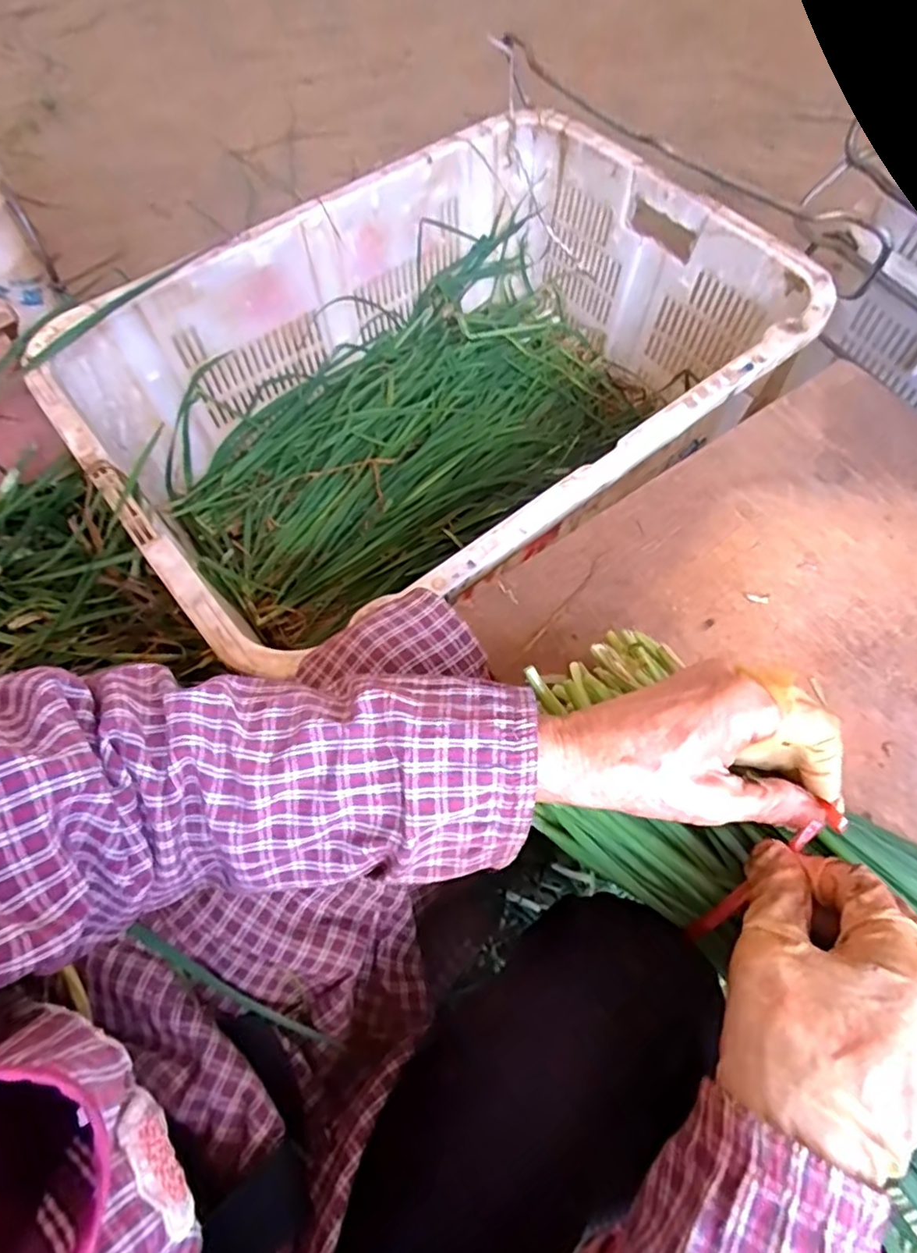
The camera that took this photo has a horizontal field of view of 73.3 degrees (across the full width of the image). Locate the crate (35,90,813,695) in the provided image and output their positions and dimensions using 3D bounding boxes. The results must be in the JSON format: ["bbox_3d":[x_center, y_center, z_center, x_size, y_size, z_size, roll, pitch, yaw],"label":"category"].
[{"bbox_3d":[-0.013,-0.238,0.674,0.660,0.222,0.454,-38,69,-16],"label":"crate"}]

